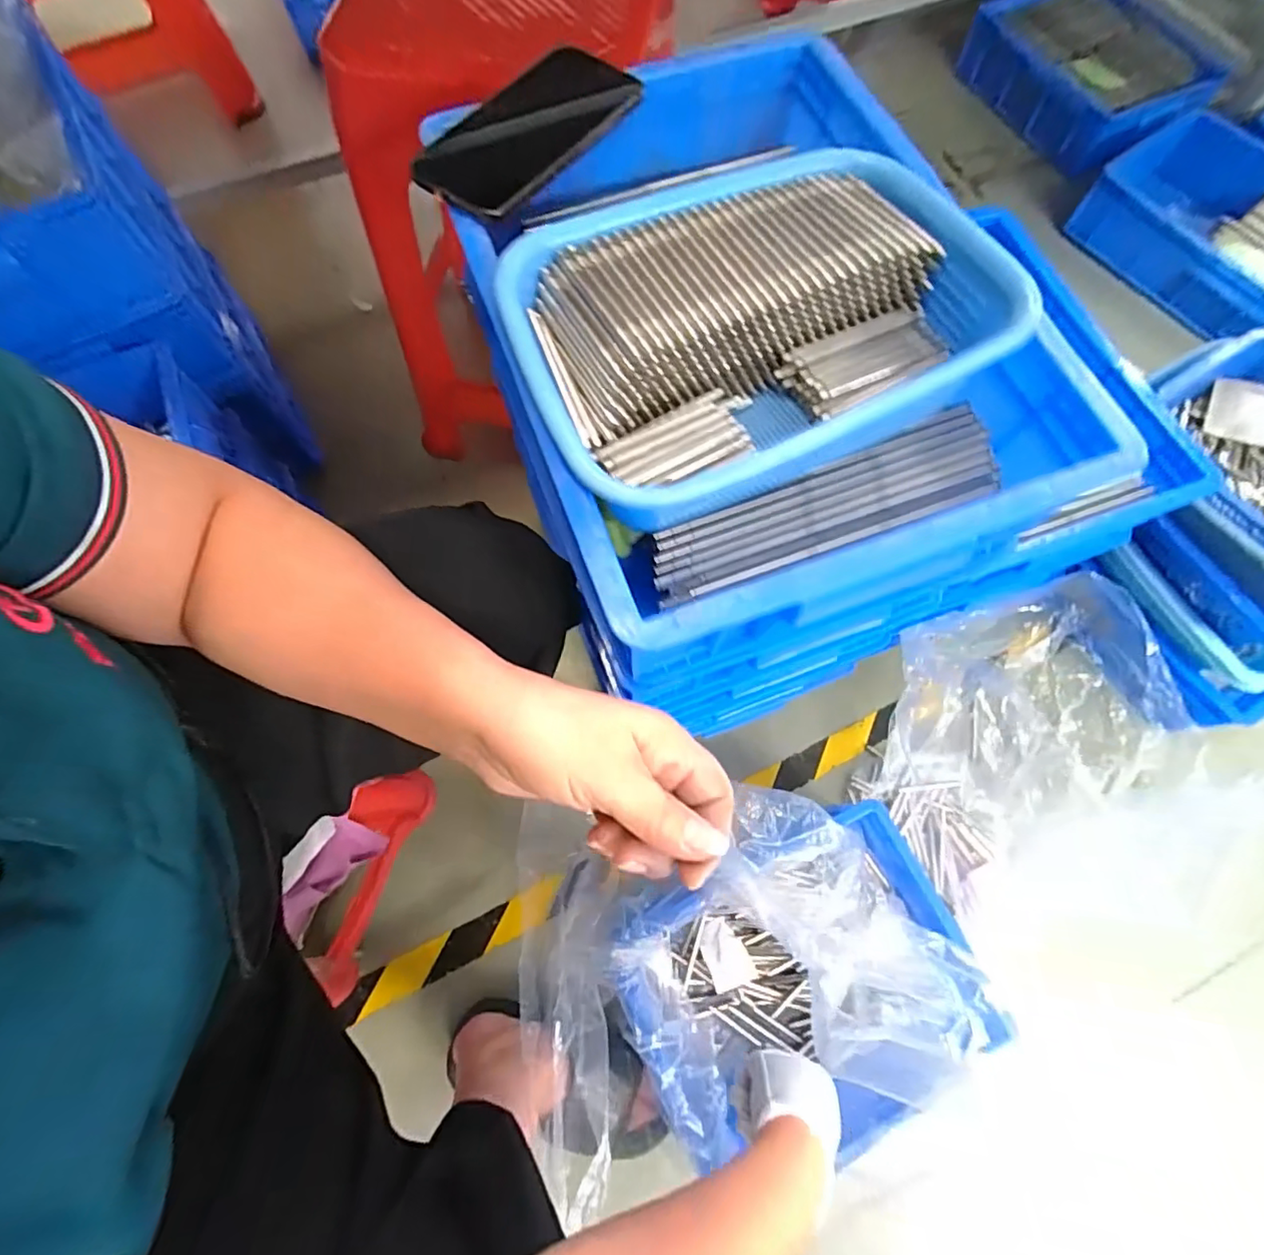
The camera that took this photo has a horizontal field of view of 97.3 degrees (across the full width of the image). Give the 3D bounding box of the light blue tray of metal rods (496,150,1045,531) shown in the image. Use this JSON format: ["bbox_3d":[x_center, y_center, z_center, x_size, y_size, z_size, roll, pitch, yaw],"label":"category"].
[{"bbox_3d":[0.072,-0.184,0.348,0.290,0.070,0.206,-25,74,-9],"label":"light blue tray of metal rods"}]

